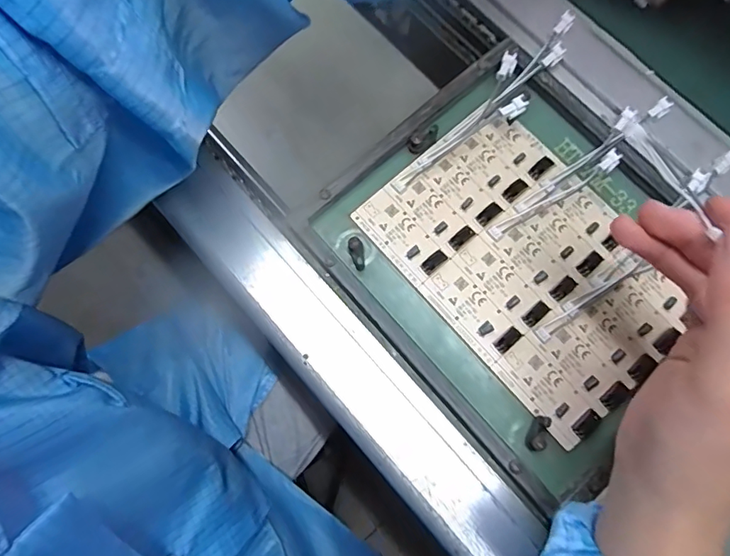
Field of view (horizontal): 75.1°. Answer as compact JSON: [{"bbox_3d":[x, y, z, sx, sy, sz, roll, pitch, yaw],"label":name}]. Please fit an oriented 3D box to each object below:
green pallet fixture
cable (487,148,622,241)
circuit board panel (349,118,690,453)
[{"bbox_3d":[0.095,-0.010,0.298,0.185,0.014,0.229,-41,79,-8],"label":"green pallet fixture"},{"bbox_3d":[0.123,-0.053,0.307,0.096,0.012,0.011,-31,77,-6],"label":"cable"},{"bbox_3d":[0.103,-0.010,0.302,0.126,0.009,0.190,-40,79,-8],"label":"circuit board panel"}]

